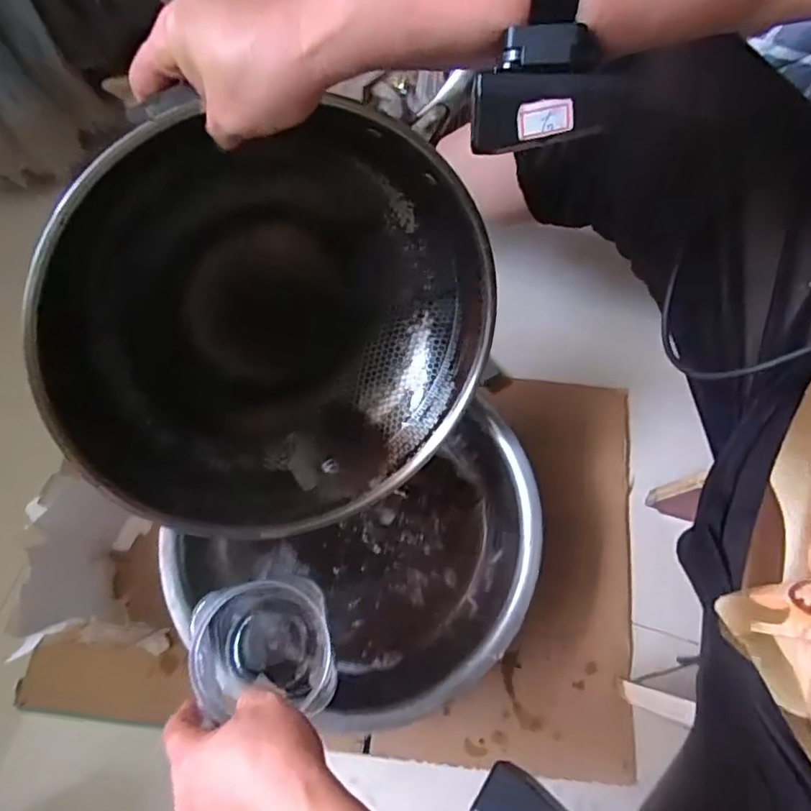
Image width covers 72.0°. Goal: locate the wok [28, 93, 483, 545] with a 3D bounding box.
[{"bbox_3d":[-0.093,-0.059,0.434,0.323,0.132,0.321,-5,114,-11],"label":"wok"}]

